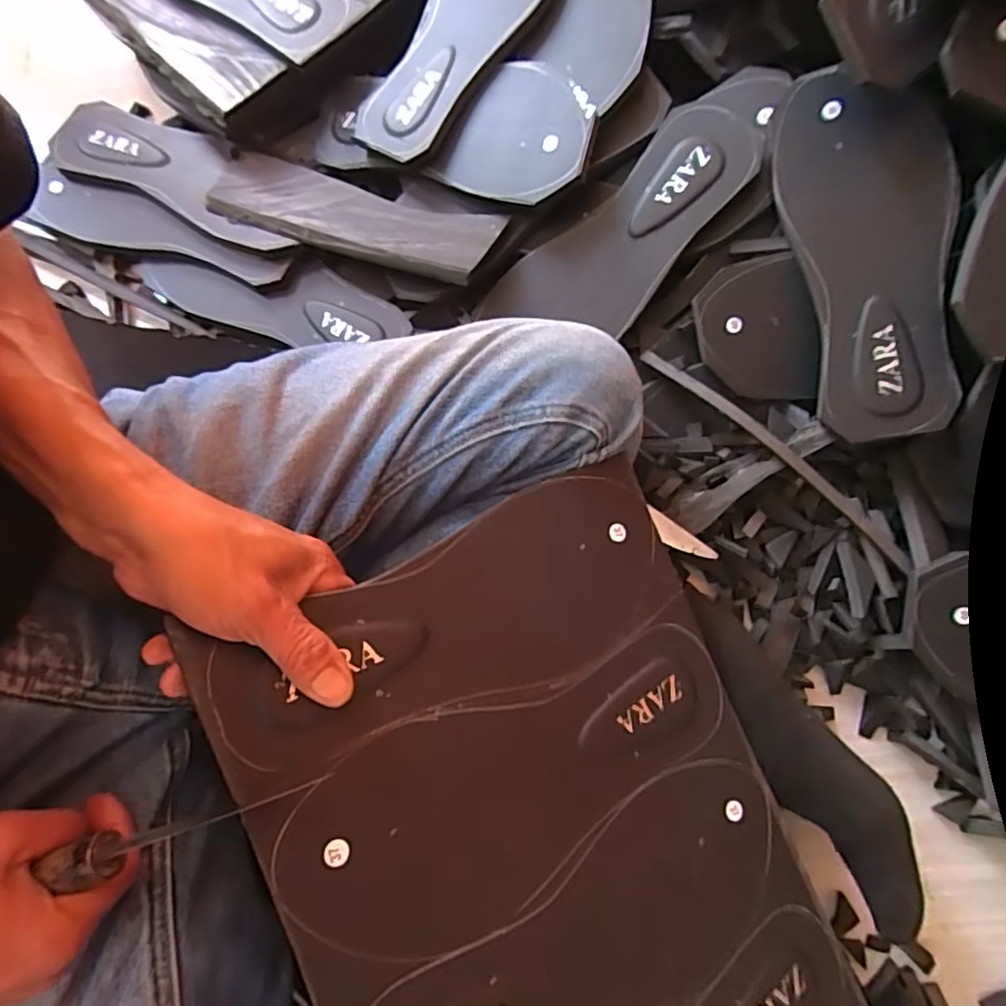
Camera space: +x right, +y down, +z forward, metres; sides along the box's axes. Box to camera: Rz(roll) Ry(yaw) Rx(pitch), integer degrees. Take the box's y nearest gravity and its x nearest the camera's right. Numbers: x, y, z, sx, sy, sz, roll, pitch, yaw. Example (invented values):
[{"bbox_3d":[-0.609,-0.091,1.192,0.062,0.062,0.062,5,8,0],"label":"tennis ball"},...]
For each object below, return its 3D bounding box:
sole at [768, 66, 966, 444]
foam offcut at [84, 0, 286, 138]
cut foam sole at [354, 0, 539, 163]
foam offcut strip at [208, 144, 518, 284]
[{"bbox_3d":[0.247,-0.167,0.392,0.097,0.018,0.242,-13,87,21],"label":"sole"},{"bbox_3d":[-0.295,-0.407,0.512,0.243,0.039,0.071,41,81,9],"label":"foam offcut"},{"bbox_3d":[-0.027,-0.379,0.456,0.100,0.029,0.239,38,100,9],"label":"cut foam sole"},{"bbox_3d":[-0.128,-0.236,0.482,0.253,0.010,0.065,22,78,13],"label":"foam offcut strip"}]

